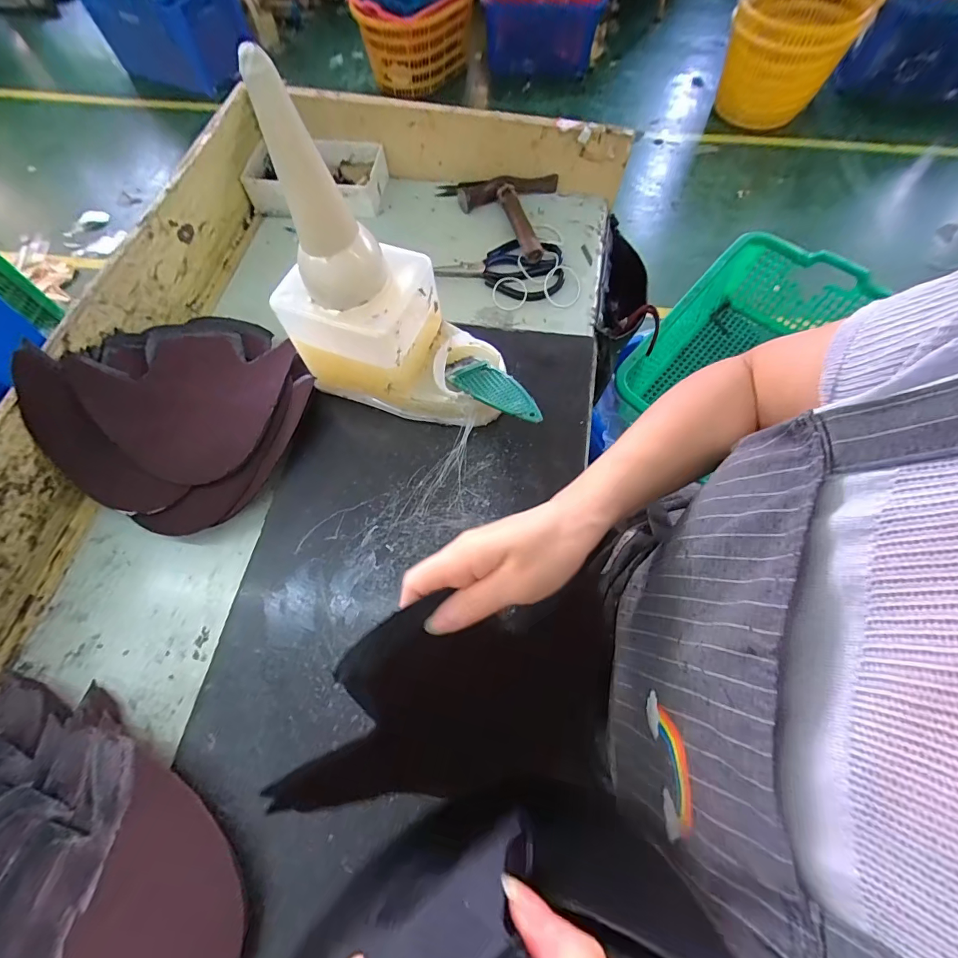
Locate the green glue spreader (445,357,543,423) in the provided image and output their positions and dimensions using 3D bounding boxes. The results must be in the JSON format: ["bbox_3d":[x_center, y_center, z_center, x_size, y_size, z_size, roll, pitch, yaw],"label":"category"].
[{"bbox_3d":[0.013,-0.086,0.405,0.038,0.006,0.131,-36,48,-14],"label":"green glue spreader"}]

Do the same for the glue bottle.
[{"bbox_3d":[-0.076,-0.158,0.364,0.195,0.252,0.100,11,67,6],"label":"glue bottle"}]

